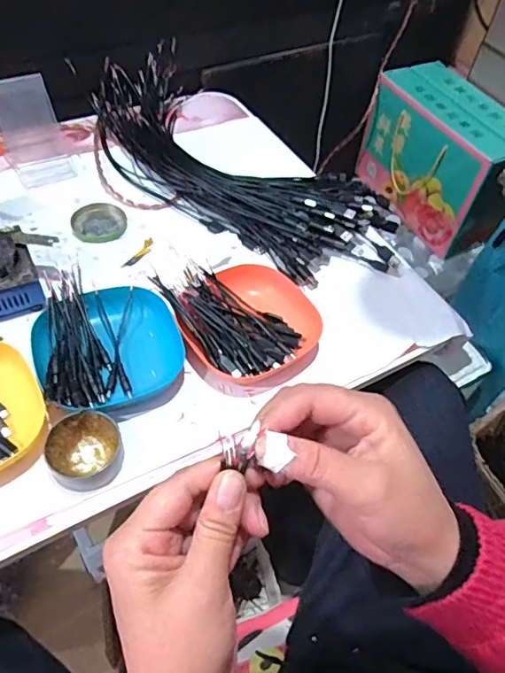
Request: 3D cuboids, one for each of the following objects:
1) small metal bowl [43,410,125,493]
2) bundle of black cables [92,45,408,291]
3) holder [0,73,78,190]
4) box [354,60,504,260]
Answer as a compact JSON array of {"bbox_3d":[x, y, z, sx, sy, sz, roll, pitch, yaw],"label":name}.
[{"bbox_3d":[-0.147,0.100,0.461,0.062,0.022,0.067,3,54,-4],"label":"small metal bowl"},{"bbox_3d":[-0.025,-0.240,0.716,0.505,0.053,0.218,34,58,18],"label":"bundle of black cables"},{"bbox_3d":[-0.295,-0.278,0.703,0.077,0.092,0.104,-20,58,-19],"label":"holder"},{"bbox_3d":[0.401,-0.374,1.102,0.159,0.234,0.330,-22,59,-20],"label":"box"}]

